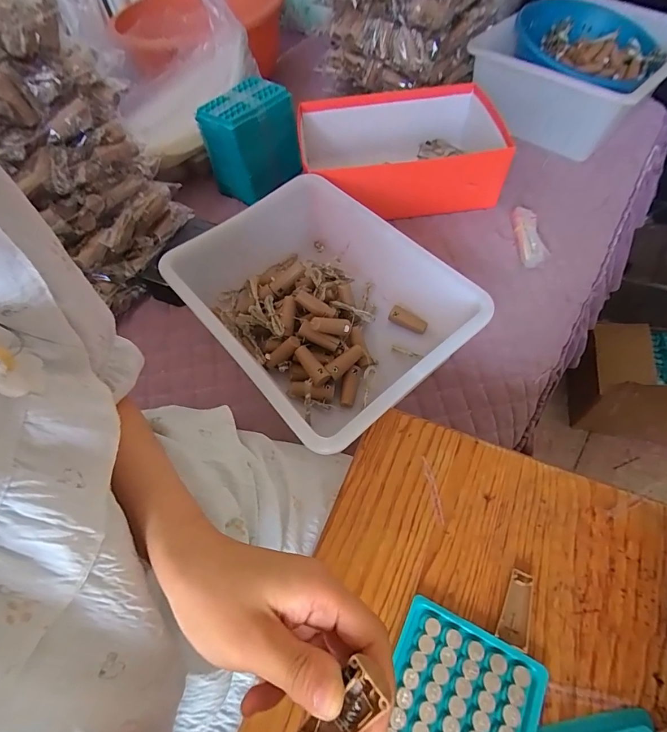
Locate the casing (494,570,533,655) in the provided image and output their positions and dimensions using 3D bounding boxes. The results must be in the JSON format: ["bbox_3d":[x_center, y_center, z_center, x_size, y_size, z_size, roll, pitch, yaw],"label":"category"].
[{"bbox_3d":[0.136,0.177,0.292,0.022,0.008,0.048,23,63,18],"label":"casing"}]

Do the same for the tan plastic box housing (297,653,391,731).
[{"bbox_3d":[0.003,0.147,0.168,0.019,0.012,0.050,40,103,25],"label":"tan plastic box housing"}]

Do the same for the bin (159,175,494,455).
[{"bbox_3d":[-0.028,-0.078,0.502,0.246,0.112,0.354,-38,63,-18],"label":"bin"}]

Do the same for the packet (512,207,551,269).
[{"bbox_3d":[0.292,-0.194,0.597,0.040,0.015,0.111,-2,58,3],"label":"packet"}]

